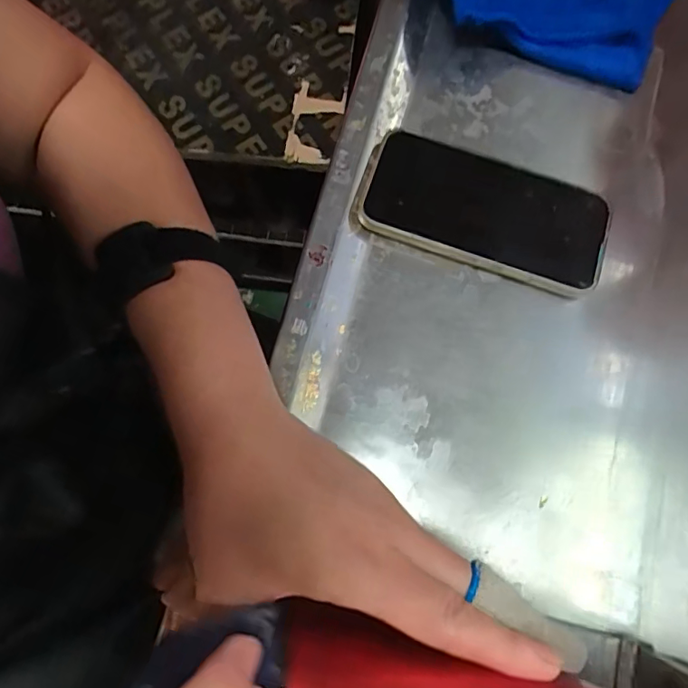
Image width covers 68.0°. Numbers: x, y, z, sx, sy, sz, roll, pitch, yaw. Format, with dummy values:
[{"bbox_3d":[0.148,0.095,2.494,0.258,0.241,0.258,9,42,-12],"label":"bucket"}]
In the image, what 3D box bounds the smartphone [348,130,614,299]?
[{"bbox_3d":[0.089,-0.088,0.325,0.157,0.016,0.073,19,76,5],"label":"smartphone"}]

